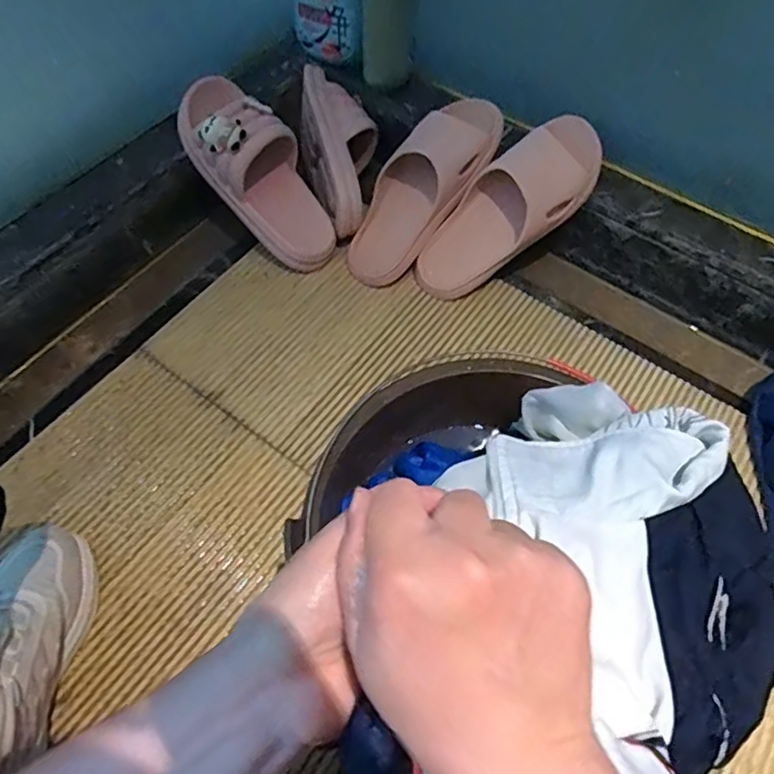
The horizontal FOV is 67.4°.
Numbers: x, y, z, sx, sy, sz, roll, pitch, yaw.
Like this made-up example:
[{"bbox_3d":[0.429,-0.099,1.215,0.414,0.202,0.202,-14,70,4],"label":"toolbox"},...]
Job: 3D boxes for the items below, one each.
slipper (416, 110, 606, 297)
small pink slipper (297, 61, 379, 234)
[{"bbox_3d":[0.143,-0.208,0.689,0.258,0.058,0.091,-43,65,15],"label":"slipper"},{"bbox_3d":[-0.061,-0.305,0.758,0.101,0.085,0.232,-7,73,-5],"label":"small pink slipper"}]

